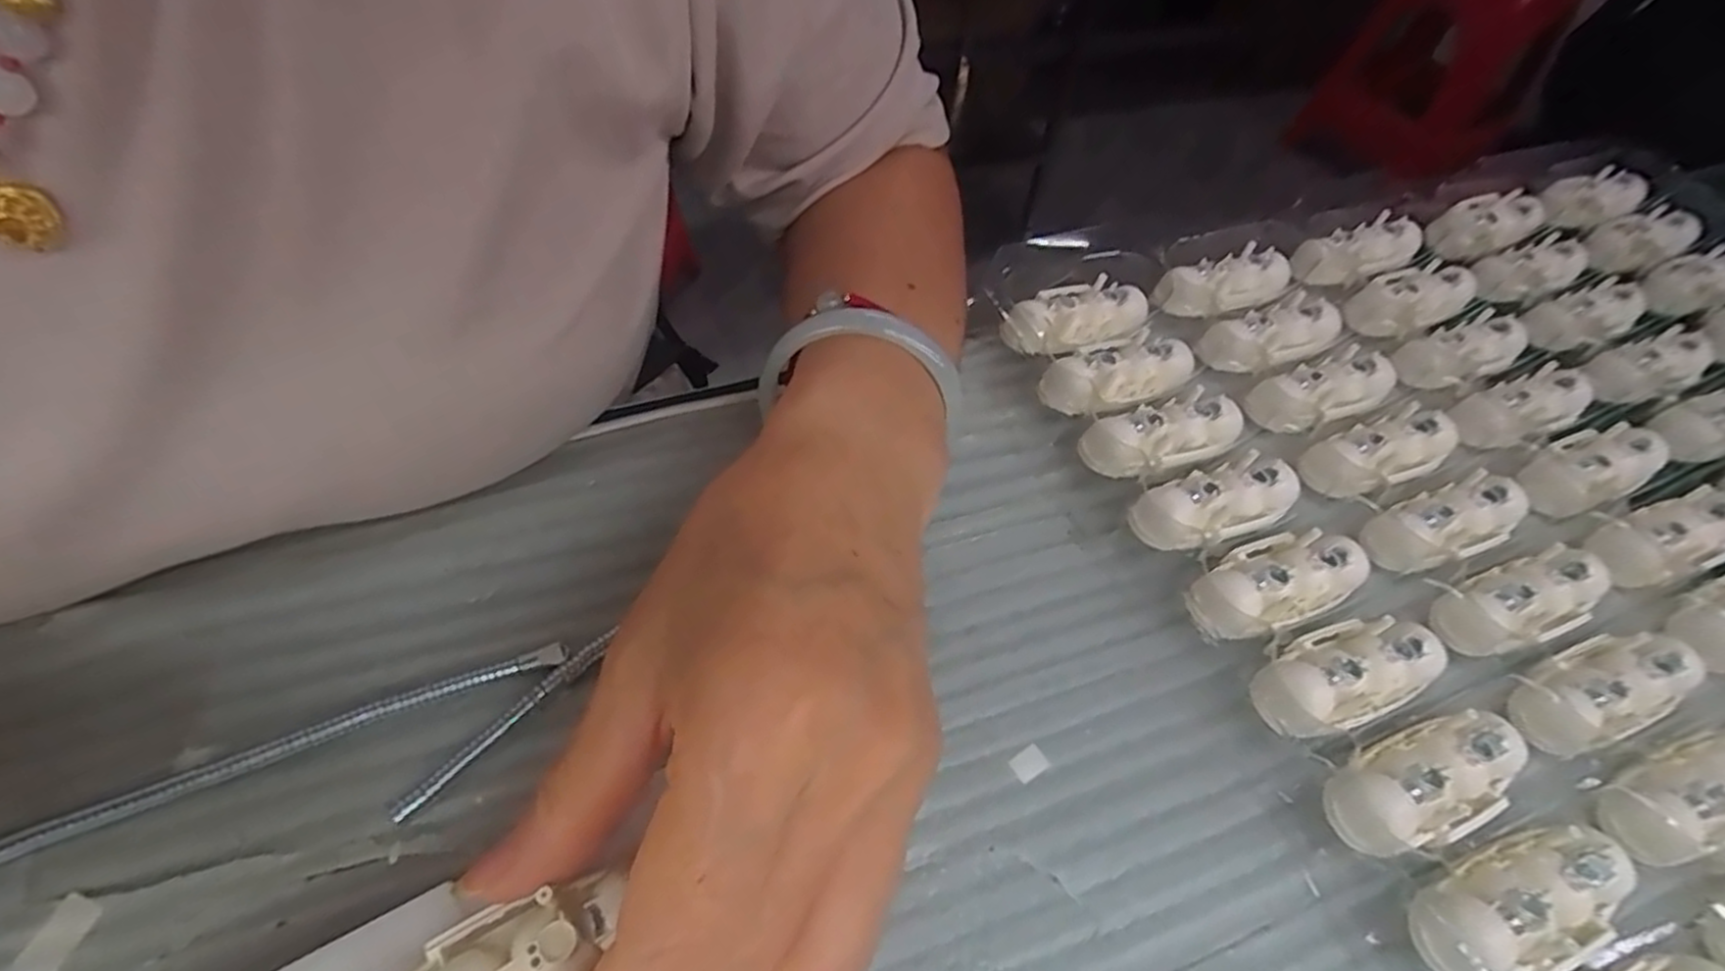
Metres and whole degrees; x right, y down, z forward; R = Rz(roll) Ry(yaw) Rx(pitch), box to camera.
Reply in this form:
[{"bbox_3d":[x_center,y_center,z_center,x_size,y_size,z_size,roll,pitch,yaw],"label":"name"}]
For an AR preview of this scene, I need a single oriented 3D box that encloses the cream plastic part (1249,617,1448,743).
[{"bbox_3d":[0.135,0.051,0.212,0.062,0.021,0.028,-16,57,-17],"label":"cream plastic part"}]

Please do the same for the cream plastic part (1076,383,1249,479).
[{"bbox_3d":[0.105,-0.018,0.261,0.060,0.015,0.024,-22,59,-20],"label":"cream plastic part"}]

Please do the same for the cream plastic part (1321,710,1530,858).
[{"bbox_3d":[0.149,0.077,0.198,0.059,0.016,0.025,-16,57,-17],"label":"cream plastic part"}]

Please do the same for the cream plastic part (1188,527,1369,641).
[{"bbox_3d":[0.127,0.028,0.230,0.057,0.017,0.027,-19,58,-18],"label":"cream plastic part"}]

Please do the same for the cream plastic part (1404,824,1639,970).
[{"bbox_3d":[0.160,0.101,0.181,0.061,0.015,0.025,-13,56,-15],"label":"cream plastic part"}]

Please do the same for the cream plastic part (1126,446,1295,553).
[{"bbox_3d":[0.115,0.005,0.246,0.060,0.015,0.024,-16,57,-17],"label":"cream plastic part"}]

